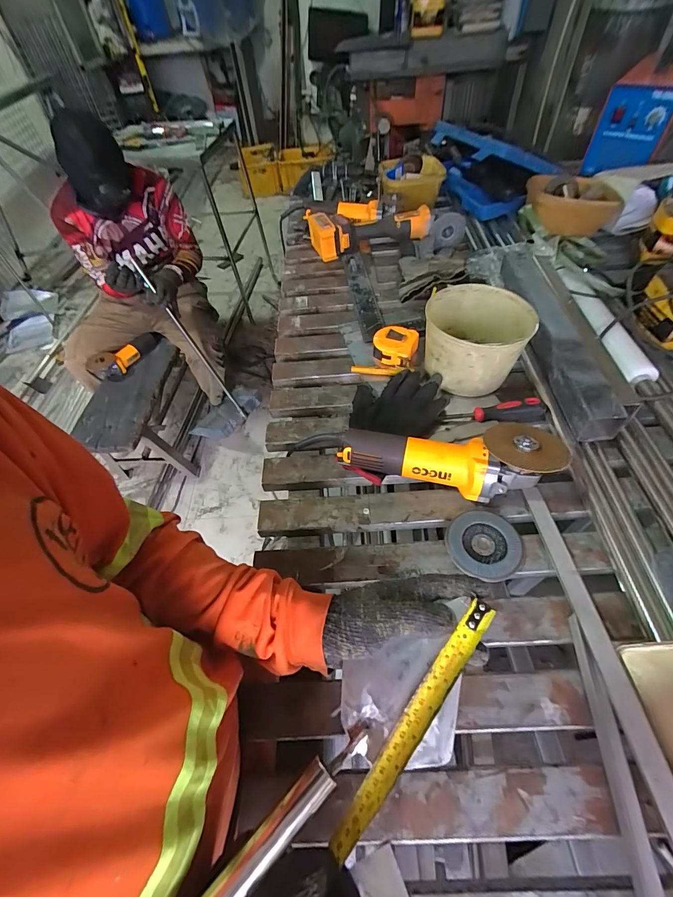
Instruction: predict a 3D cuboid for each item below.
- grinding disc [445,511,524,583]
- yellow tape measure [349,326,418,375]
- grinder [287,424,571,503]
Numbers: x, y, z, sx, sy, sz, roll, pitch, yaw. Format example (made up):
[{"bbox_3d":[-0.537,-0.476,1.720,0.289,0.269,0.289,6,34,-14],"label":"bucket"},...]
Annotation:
[{"bbox_3d":[0.190,0.124,0.472,0.091,0.009,0.088,-3,53,4],"label":"grinding disc"},{"bbox_3d":[0.092,-0.179,0.681,0.111,0.045,0.100,9,55,12],"label":"yellow tape measure"},{"bbox_3d":[0.105,0.005,0.517,0.362,0.094,0.085,9,55,12],"label":"grinder"}]

